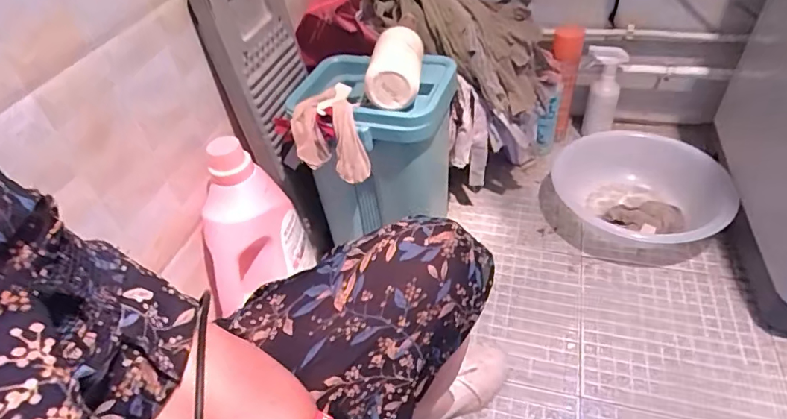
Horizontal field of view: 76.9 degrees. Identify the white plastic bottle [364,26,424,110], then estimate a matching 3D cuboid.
[{"bbox_3d":[0.004,-0.210,0.715,0.072,0.056,0.140,1,44,8],"label":"white plastic bottle"}]

